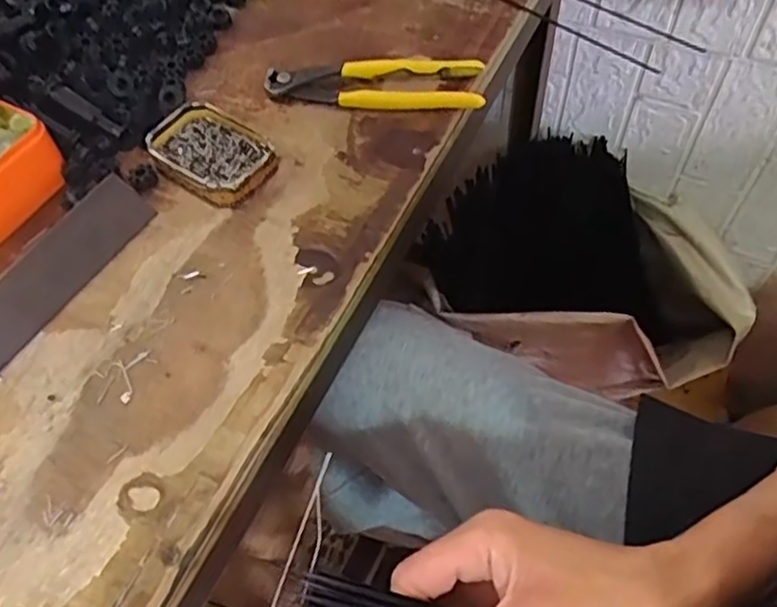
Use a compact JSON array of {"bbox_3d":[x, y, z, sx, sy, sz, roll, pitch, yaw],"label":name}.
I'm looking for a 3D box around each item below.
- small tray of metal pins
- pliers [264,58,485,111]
[{"bbox_3d":[-0.126,-0.109,0.483,0.090,0.019,0.062,30,63,21],"label":"small tray of metal pins"},{"bbox_3d":[-0.011,-0.165,0.516,0.162,0.026,0.048,0,59,-3],"label":"pliers"}]

